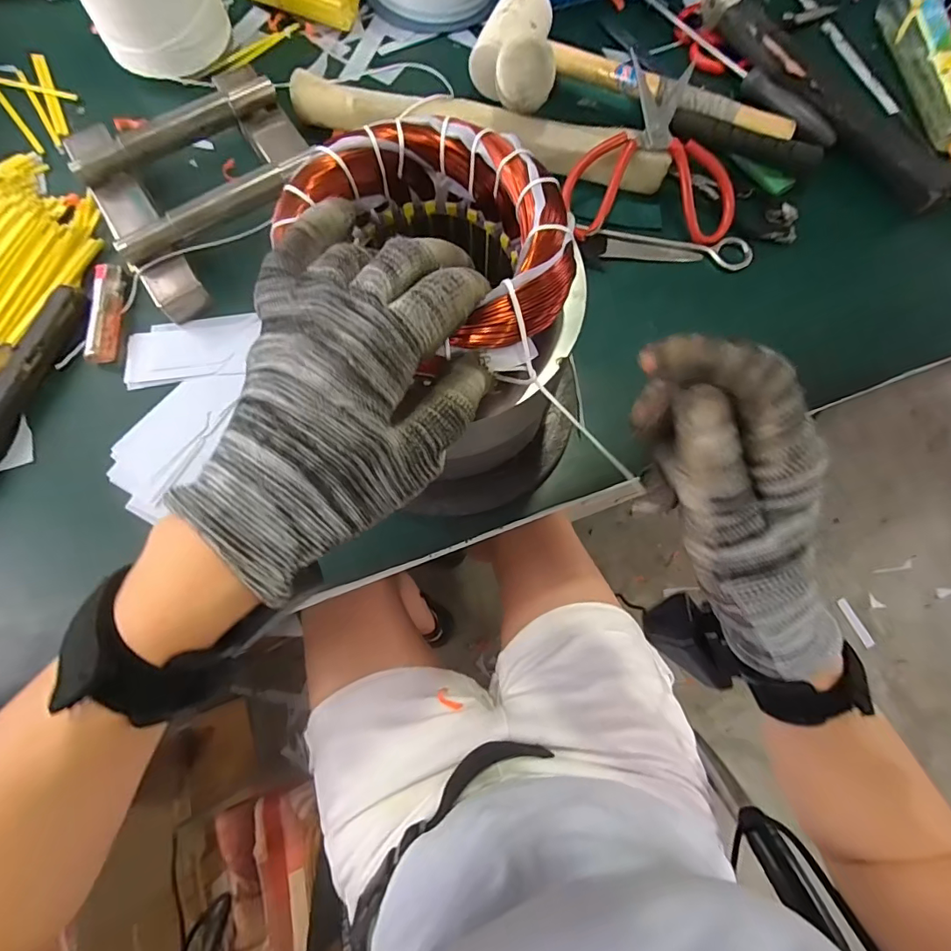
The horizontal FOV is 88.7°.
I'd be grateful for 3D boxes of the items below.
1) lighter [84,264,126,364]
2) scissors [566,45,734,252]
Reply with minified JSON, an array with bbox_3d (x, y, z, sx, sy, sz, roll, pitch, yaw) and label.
[{"bbox_3d":[-0.302,-0.133,0.399,0.021,0.009,0.085,-4,75,-2],"label":"lighter"},{"bbox_3d":[0.165,-0.268,0.405,0.138,0.049,0.165,27,76,6],"label":"scissors"}]

